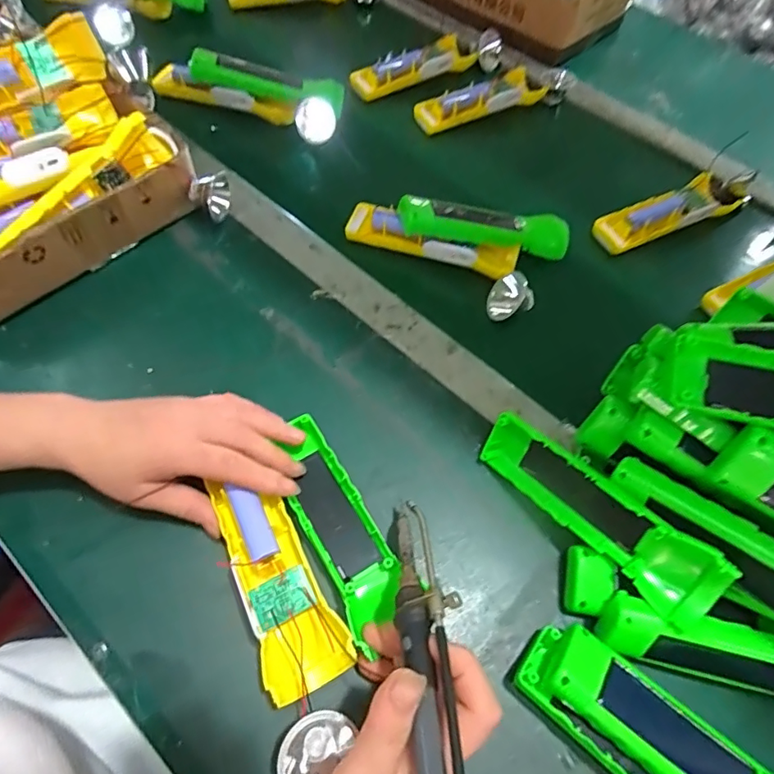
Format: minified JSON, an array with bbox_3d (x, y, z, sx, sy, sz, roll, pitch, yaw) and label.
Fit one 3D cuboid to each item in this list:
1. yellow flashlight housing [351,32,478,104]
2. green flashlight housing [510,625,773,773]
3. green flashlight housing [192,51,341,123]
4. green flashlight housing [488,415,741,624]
[{"bbox_3d":[0.034,-0.398,0.619,0.166,0.030,0.043,-30,68,-20],"label":"yellow flashlight housing"},{"bbox_3d":[0.158,0.208,0.283,0.173,0.034,0.060,37,64,15],"label":"green flashlight housing"},{"bbox_3d":[-0.130,-0.337,0.553,0.164,0.027,0.044,4,61,-15],"label":"green flashlight housing"},{"bbox_3d":[0.131,0.079,0.325,0.162,0.035,0.043,39,90,32],"label":"green flashlight housing"}]

